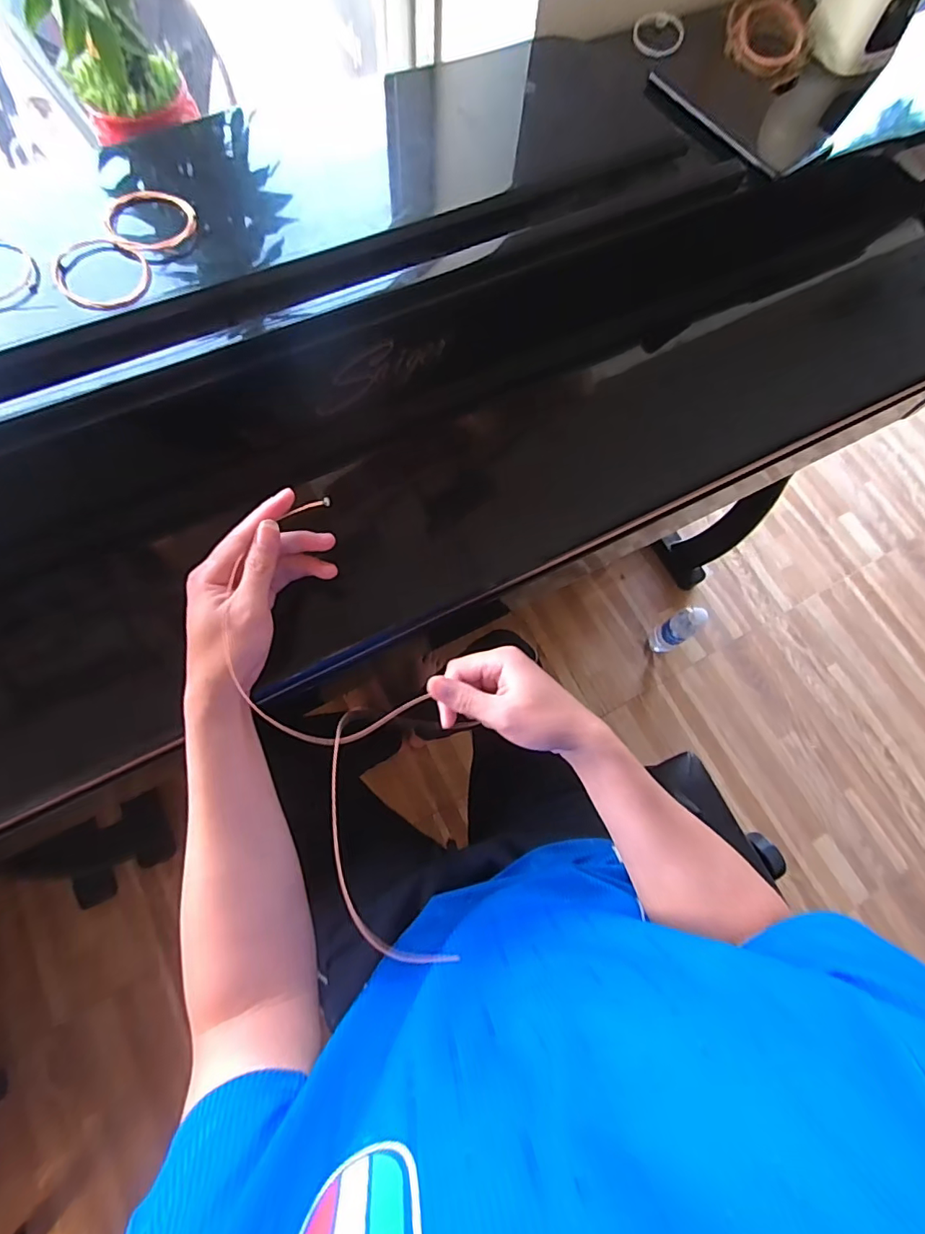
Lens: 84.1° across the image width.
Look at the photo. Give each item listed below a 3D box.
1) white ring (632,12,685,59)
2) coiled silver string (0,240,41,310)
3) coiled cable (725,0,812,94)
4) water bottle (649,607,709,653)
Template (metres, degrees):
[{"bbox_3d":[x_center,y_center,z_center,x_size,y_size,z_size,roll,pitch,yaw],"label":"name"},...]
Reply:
[{"bbox_3d":[0.184,-0.549,0.482,0.047,0.011,0.055,18,72,2],"label":"white ring"},{"bbox_3d":[-0.313,-0.227,0.338,0.057,0.010,0.056,-33,77,-13],"label":"coiled silver string"},{"bbox_3d":[0.278,-0.525,0.468,0.078,0.032,0.063,38,74,8],"label":"coiled cable"},{"bbox_3d":[0.485,0.027,1.150,0.059,0.212,0.061,0,74,-1],"label":"water bottle"}]

